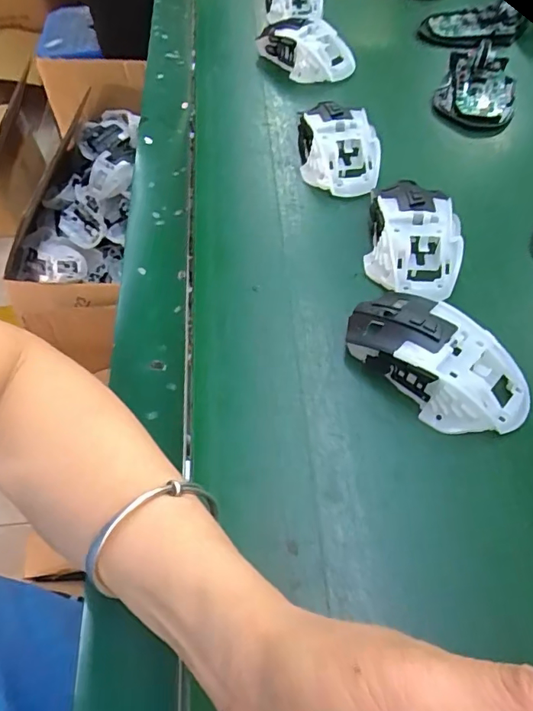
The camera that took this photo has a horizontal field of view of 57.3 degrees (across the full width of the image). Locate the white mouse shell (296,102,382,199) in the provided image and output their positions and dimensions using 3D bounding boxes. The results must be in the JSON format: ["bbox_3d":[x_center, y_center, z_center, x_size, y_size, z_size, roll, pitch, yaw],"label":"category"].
[{"bbox_3d":[0.061,-0.174,0.411,0.065,0.039,0.075,0,58,3],"label":"white mouse shell"}]

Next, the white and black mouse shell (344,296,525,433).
[{"bbox_3d":[0.103,0.001,0.296,0.112,0.035,0.058,37,66,23],"label":"white and black mouse shell"}]

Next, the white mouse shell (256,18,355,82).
[{"bbox_3d":[0.041,-0.320,0.513,0.057,0.041,0.104,-36,62,-18],"label":"white mouse shell"}]

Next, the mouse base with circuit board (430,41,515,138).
[{"bbox_3d":[0.201,-0.255,0.463,0.071,0.024,0.111,21,61,16],"label":"mouse base with circuit board"}]

